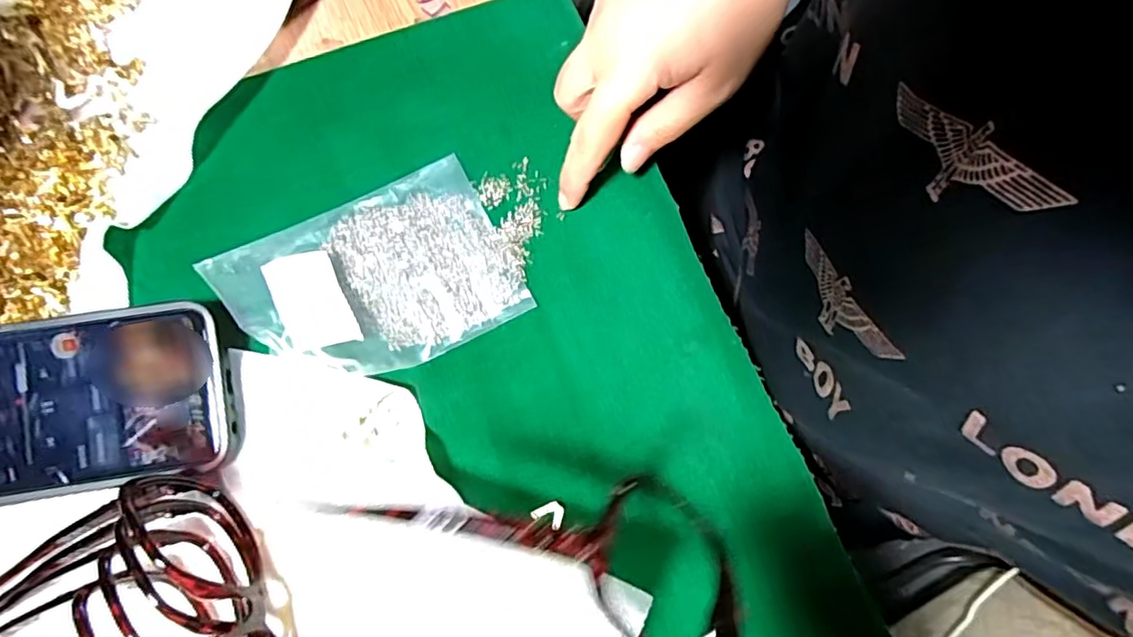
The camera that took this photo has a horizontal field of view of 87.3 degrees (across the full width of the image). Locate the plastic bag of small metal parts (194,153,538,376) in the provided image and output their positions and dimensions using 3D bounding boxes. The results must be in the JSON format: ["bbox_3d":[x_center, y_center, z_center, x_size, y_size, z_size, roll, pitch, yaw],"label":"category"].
[{"bbox_3d":[-0.092,-0.019,0.289,0.131,0.023,0.091,-27,80,-5],"label":"plastic bag of small metal parts"}]

